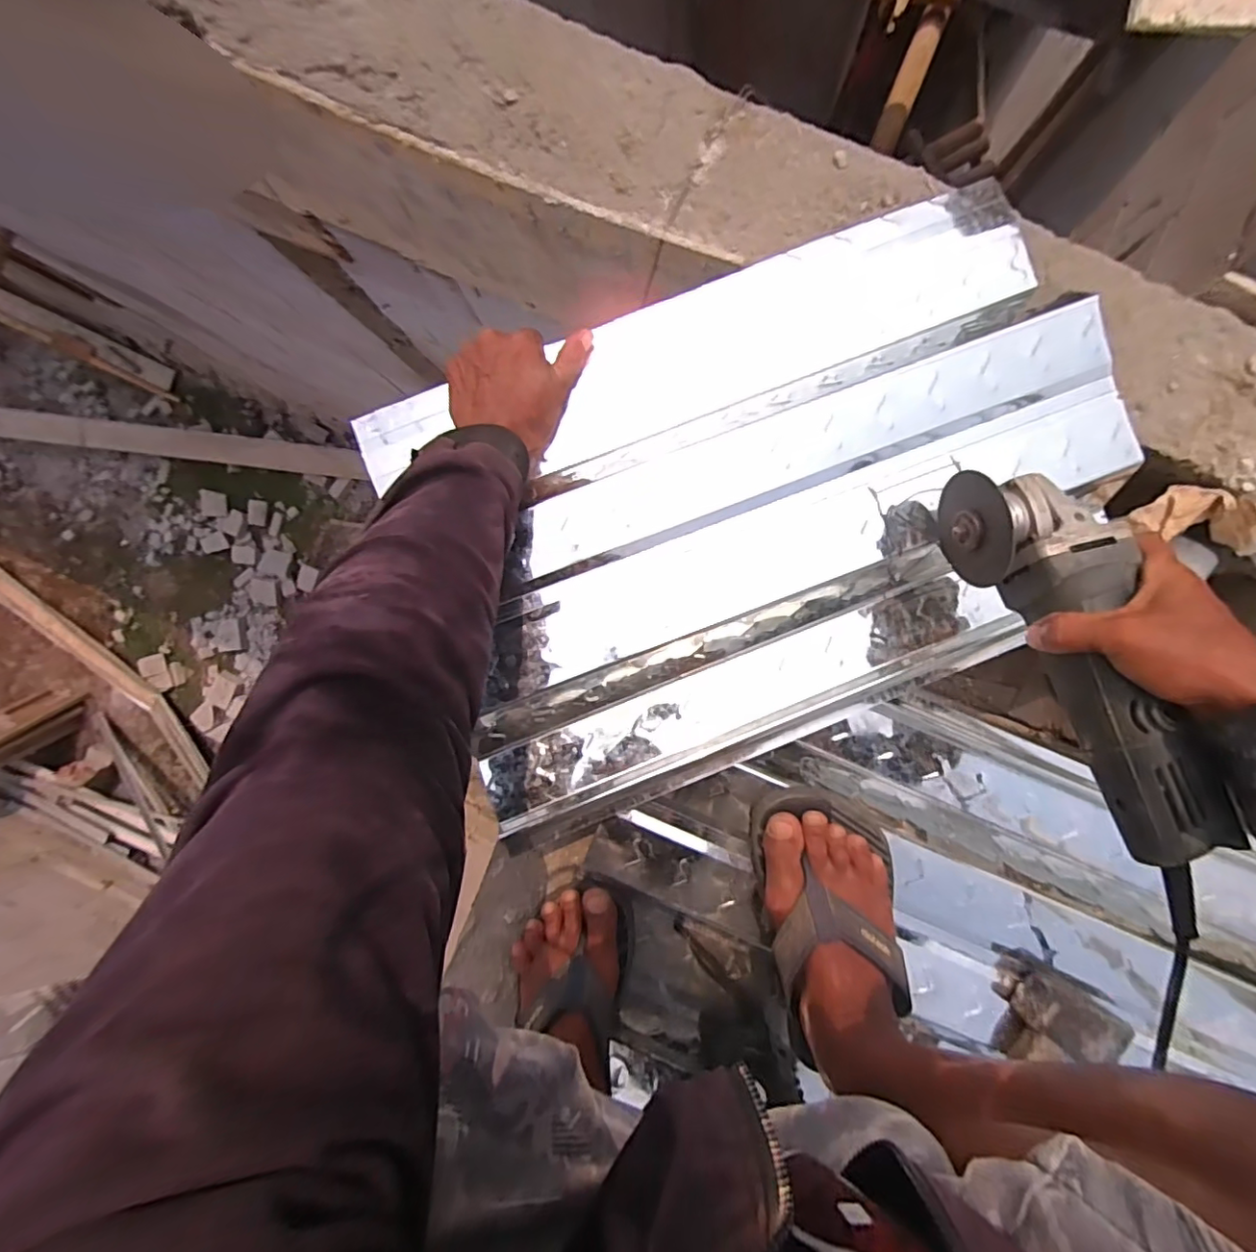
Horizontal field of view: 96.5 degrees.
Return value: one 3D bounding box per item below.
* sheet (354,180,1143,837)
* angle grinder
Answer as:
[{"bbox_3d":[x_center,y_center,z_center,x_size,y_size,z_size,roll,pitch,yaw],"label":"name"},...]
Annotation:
[{"bbox_3d":[0.113,-0.101,0.466,0.574,0.061,0.377,-21,92,-1],"label":"sheet"},{"bbox_3d":[0.323,0.033,0.376,0.100,0.072,0.317,-18,78,4],"label":"angle grinder"}]

